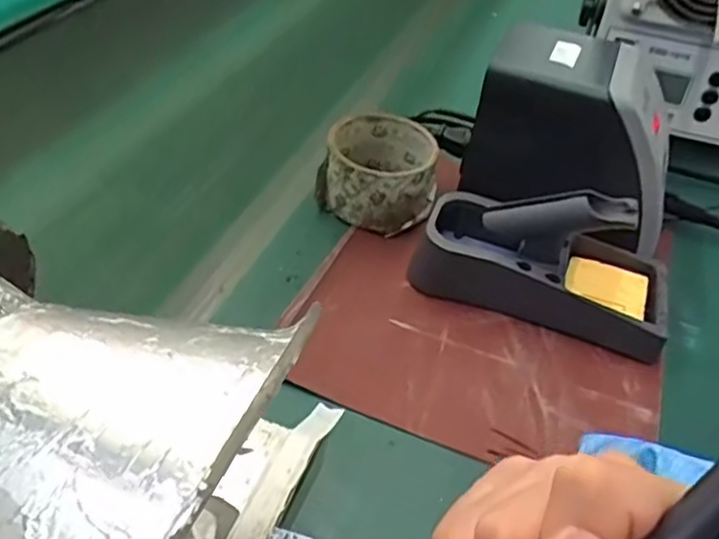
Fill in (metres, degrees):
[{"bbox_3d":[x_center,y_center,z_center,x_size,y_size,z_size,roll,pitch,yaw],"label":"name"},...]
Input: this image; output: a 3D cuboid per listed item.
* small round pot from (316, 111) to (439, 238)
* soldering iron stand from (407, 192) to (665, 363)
[{"bbox_3d":[0.017,-0.077,0.534,0.083,0.053,0.086,2,40,-2],"label":"small round pot"},{"bbox_3d":[0.126,-0.016,0.462,0.161,0.080,0.072,16,42,14],"label":"soldering iron stand"}]

